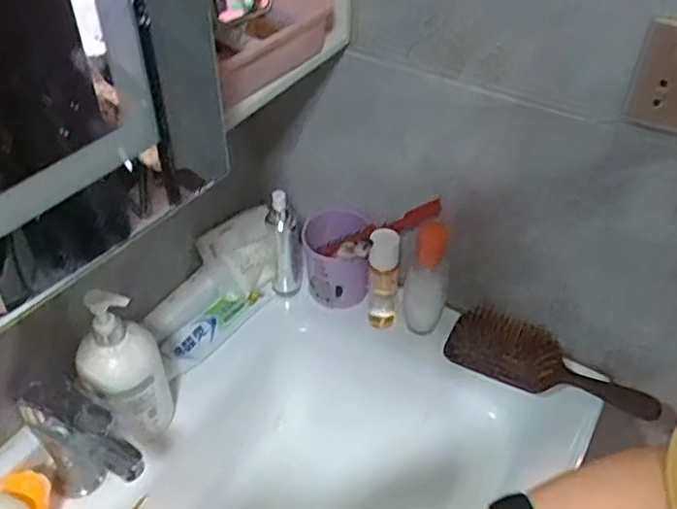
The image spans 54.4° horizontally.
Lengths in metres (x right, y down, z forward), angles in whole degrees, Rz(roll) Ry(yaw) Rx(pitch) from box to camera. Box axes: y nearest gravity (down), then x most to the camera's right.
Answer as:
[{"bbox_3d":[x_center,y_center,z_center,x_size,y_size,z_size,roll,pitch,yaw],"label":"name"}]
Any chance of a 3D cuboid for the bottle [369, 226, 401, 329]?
[{"bbox_3d":[0.052,0.032,0.782,0.034,0.143,0.034,9,43,9],"label":"bottle"}]

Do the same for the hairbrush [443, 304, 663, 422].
[{"bbox_3d":[0.248,0.128,0.766,0.240,0.035,0.091,22,47,21],"label":"hairbrush"}]

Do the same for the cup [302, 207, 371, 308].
[{"bbox_3d":[-0.003,0.009,0.825,0.083,0.106,0.069,5,43,5],"label":"cup"}]

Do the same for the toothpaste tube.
[{"bbox_3d":[-0.148,0.083,0.806,0.044,0.024,0.168,29,50,27],"label":"toothpaste tube"}]

